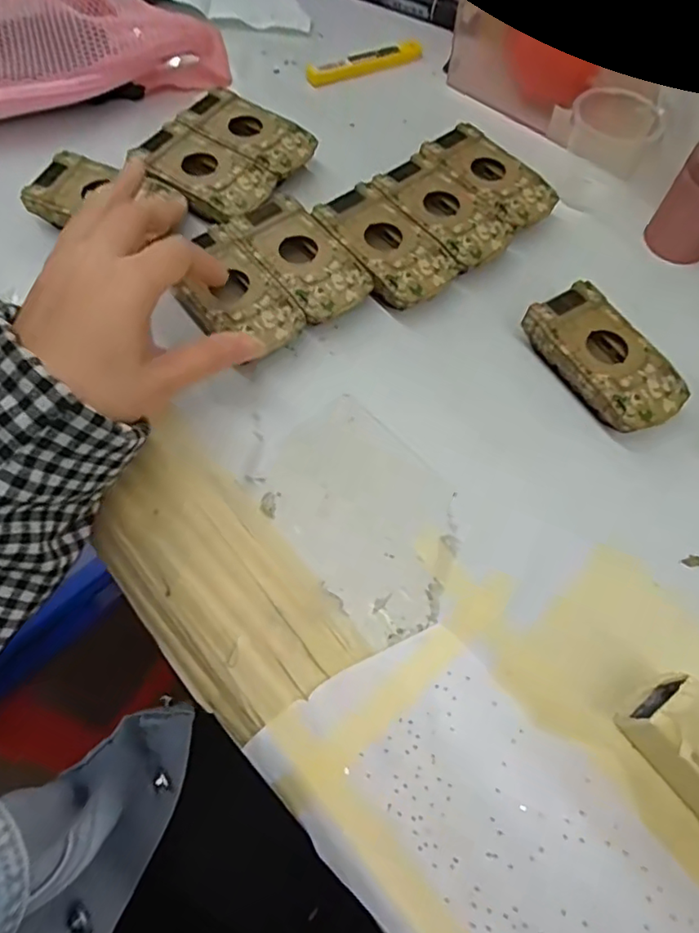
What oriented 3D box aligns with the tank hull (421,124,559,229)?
[{"bbox_3d":[0.098,-0.199,0.405,0.048,0.025,0.094,-41,73,-19],"label":"tank hull"}]

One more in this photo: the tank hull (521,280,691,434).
[{"bbox_3d":[0.150,-0.062,0.336,0.051,0.019,0.095,-28,69,-14],"label":"tank hull"}]

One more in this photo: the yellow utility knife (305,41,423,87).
[{"bbox_3d":[0.015,-0.339,0.477,0.106,0.011,0.022,-24,68,-13],"label":"yellow utility knife"}]

